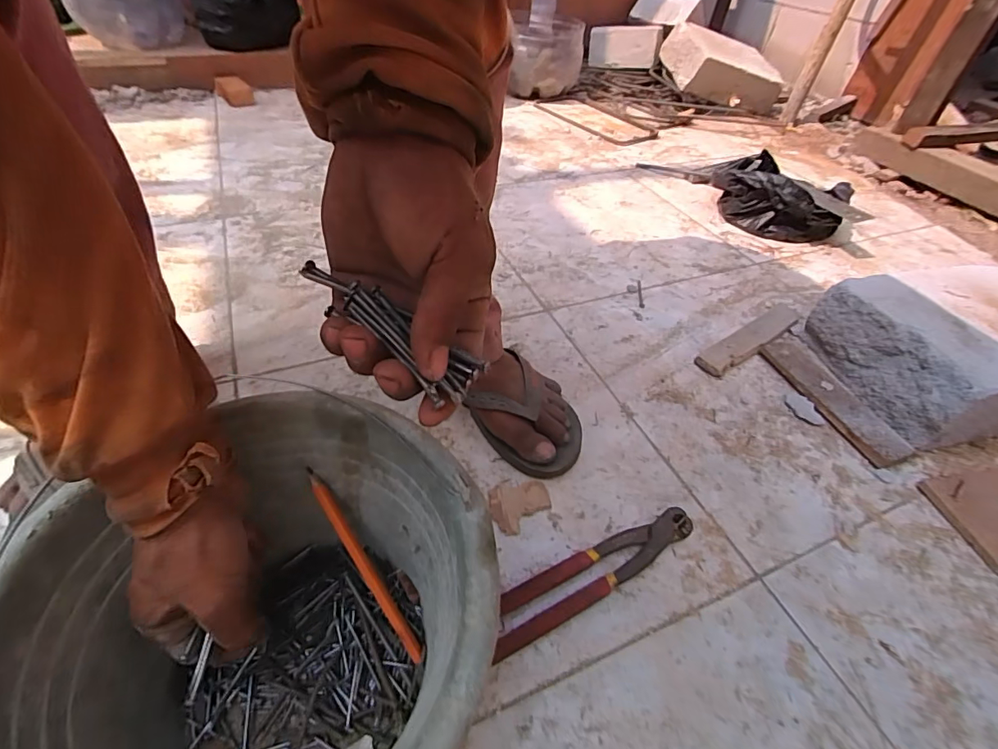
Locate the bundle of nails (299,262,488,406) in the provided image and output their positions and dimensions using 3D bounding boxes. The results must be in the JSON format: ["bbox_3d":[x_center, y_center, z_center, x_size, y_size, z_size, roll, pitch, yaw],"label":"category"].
[{"bbox_3d":[-0.054,-0.021,0.229,0.098,0.019,0.019,35,48,-4],"label":"bundle of nails"}]

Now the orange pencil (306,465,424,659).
[{"bbox_3d":[-0.095,0.135,0.337,0.010,0.008,0.153,-30,91,-30],"label":"orange pencil"}]

